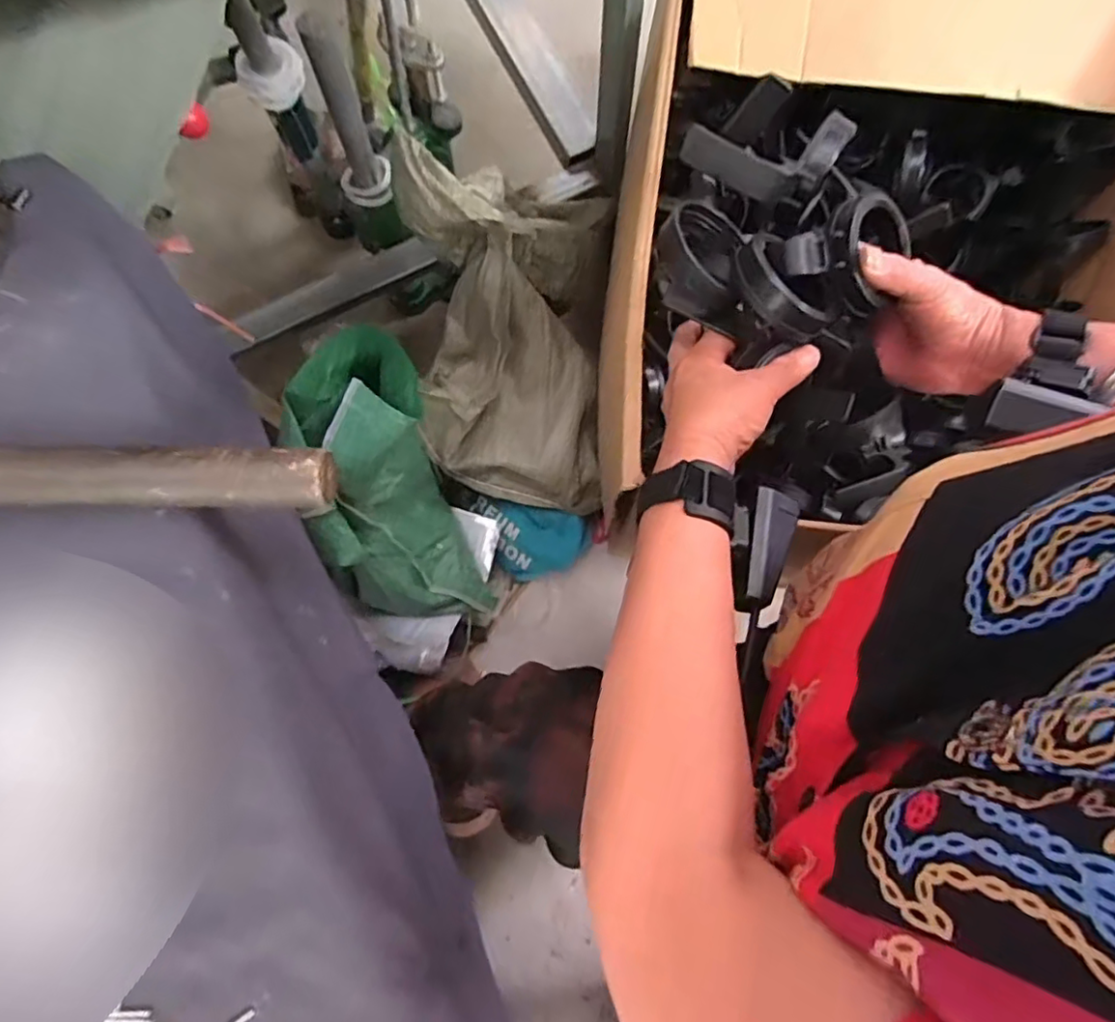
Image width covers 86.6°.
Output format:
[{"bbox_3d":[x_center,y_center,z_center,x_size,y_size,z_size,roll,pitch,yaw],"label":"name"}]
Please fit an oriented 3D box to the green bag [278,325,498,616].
[{"bbox_3d":[-0.157,-0.016,0.561,0.108,0.293,0.162,-20,49,-4],"label":"green bag"}]

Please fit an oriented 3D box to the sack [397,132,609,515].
[{"bbox_3d":[-0.057,-0.203,0.631,0.191,0.208,0.356,2,79,0],"label":"sack"}]

